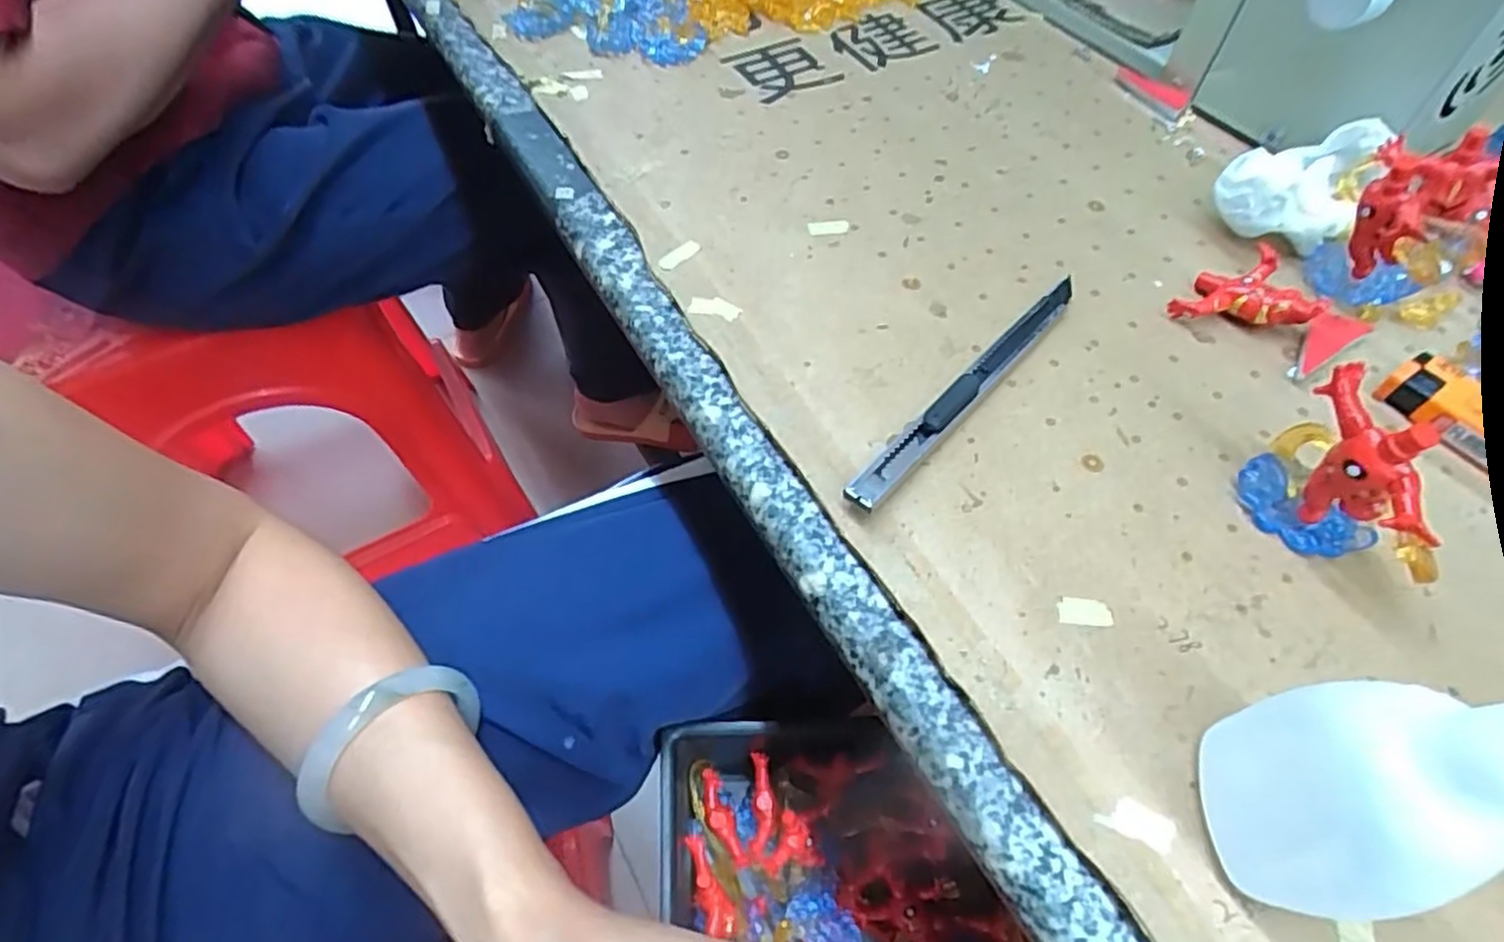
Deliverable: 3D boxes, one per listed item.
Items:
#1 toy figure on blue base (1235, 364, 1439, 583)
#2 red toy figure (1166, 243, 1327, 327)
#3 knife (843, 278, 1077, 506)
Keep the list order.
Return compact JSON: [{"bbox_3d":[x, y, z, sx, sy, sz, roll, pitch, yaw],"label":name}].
[{"bbox_3d":[0.175,0.004,0.208,0.027,0.051,0.051,-26,60,-15],"label":"toy figure on blue base"},{"bbox_3d":[0.185,-0.070,0.279,0.049,0.015,0.031,8,57,6],"label":"red toy figure"},{"bbox_3d":[0.078,-0.032,0.256,0.011,0.012,0.136,38,65,22],"label":"knife"}]

